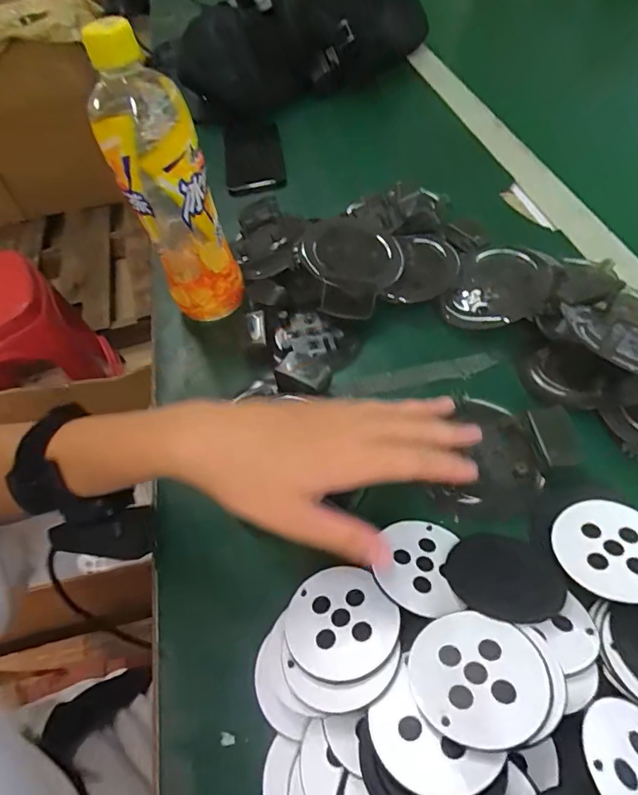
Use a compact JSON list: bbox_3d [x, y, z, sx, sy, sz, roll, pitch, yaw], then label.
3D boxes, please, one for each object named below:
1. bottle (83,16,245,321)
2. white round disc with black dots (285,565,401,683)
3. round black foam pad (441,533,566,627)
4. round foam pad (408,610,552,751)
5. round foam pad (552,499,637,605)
[{"bbox_3d":[-0.116,-0.158,0.378,0.071,0.206,0.067,-25,53,-4],"label":"bottle"},{"bbox_3d":[0.011,0.122,0.265,0.058,0.004,0.060,-9,40,8],"label":"white round disc with black dots"},{"bbox_3d":[0.106,0.101,0.277,0.062,0.006,0.058,-3,31,2],"label":"round black foam pad"},{"bbox_3d":[0.075,0.131,0.230,0.060,0.004,0.059,-9,33,6],"label":"round foam pad"},{"bbox_3d":[0.168,0.086,0.277,0.060,0.004,0.060,-7,45,7],"label":"round foam pad"}]

